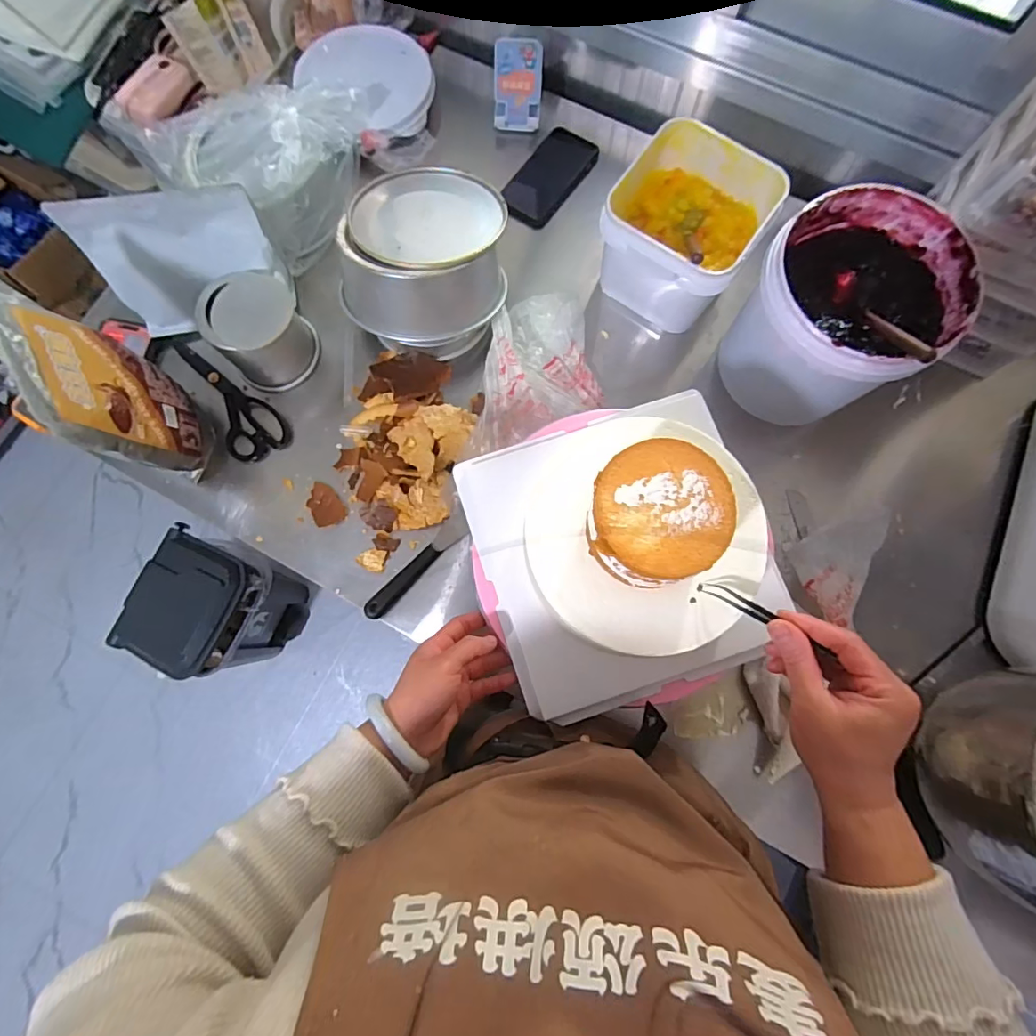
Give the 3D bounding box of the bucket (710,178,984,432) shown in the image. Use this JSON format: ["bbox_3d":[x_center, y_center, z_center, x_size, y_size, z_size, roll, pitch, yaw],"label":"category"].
[{"bbox_3d":[0.351,-0.225,0.580,0.184,0.166,0.192,0,78,1],"label":"bucket"}]

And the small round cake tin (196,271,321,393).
[{"bbox_3d":[-0.318,-0.232,0.639,0.110,0.097,0.099,-42,81,-8],"label":"small round cake tin"}]

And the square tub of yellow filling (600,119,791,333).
[{"bbox_3d":[0.204,-0.352,0.641,0.170,0.127,0.176,34,81,7],"label":"square tub of yellow filling"}]

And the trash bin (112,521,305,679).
[{"bbox_3d":[-0.671,0.206,1.193,0.254,0.378,0.258,24,79,5],"label":"trash bin"}]

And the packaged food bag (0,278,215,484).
[{"bbox_3d":[-0.426,-0.137,0.556,0.072,0.236,0.174,-37,80,-7],"label":"packaged food bag"}]

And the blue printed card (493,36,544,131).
[{"bbox_3d":[0.000,-0.601,0.720,0.065,0.098,0.012,0,42,-4],"label":"blue printed card"}]

